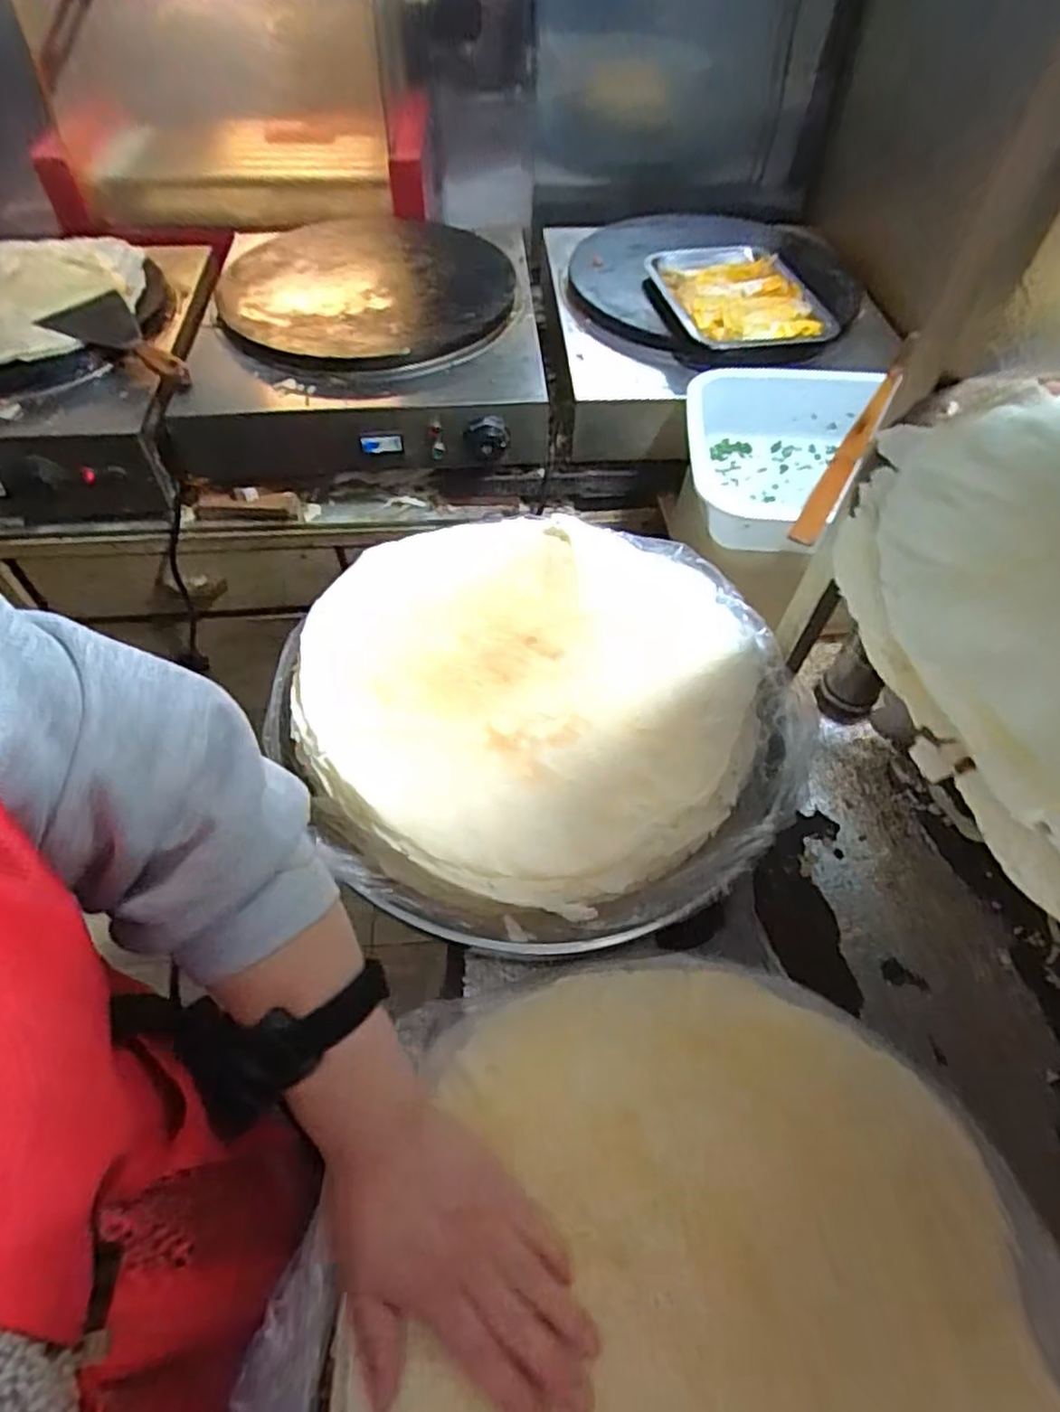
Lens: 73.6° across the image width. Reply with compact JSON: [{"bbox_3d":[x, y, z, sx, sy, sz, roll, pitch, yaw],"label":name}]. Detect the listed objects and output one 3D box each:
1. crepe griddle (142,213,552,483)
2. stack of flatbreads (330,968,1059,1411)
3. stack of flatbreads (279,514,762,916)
[{"bbox_3d":[-0.233,-0.503,0.969,0.474,0.123,0.449,-4,54,-2],"label":"crepe griddle"},{"bbox_3d":[0.078,0.295,0.364,0.346,0.052,0.295,-16,56,-9],"label":"stack of flatbreads"},{"bbox_3d":[0.003,-0.027,0.566,0.344,0.057,0.355,23,58,16],"label":"stack of flatbreads"}]

